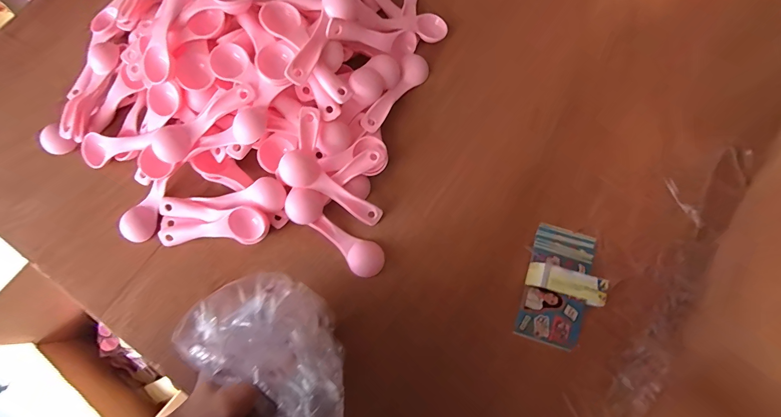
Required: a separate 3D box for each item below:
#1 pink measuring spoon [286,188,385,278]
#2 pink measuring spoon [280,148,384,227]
[{"bbox_3d":[-0.055,0.025,0.353,0.116,0.013,0.036,42,82,-9],"label":"pink measuring spoon"},{"bbox_3d":[-0.057,-0.017,0.346,0.110,0.013,0.033,35,80,-20],"label":"pink measuring spoon"}]

